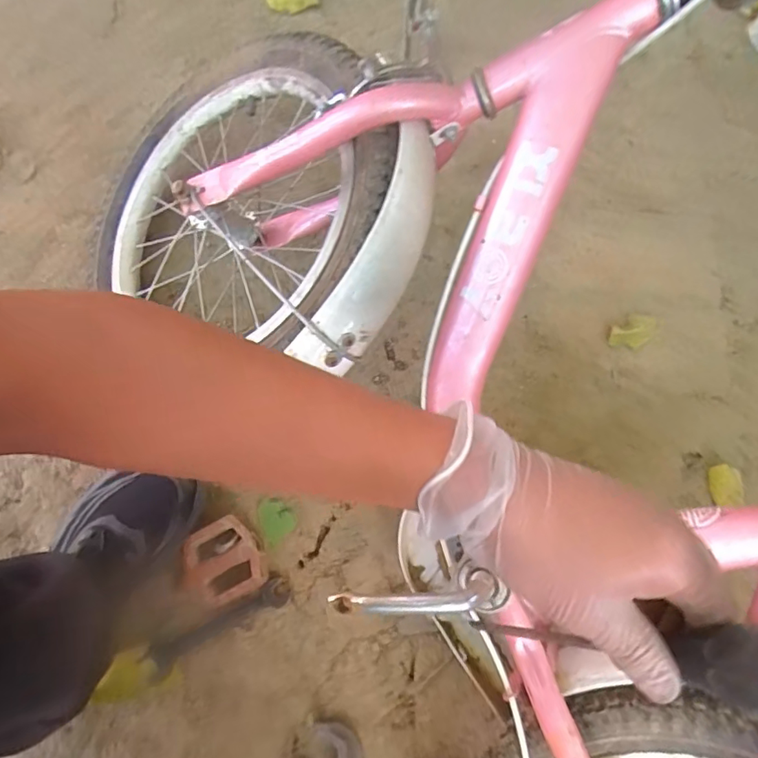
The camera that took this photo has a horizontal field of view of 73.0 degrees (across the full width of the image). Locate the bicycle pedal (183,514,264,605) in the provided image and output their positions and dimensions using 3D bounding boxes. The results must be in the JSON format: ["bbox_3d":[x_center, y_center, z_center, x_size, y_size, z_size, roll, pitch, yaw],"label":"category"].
[{"bbox_3d":[-0.155,0.184,0.514,0.072,0.031,0.073,-26,75,-7],"label":"bicycle pedal"}]

